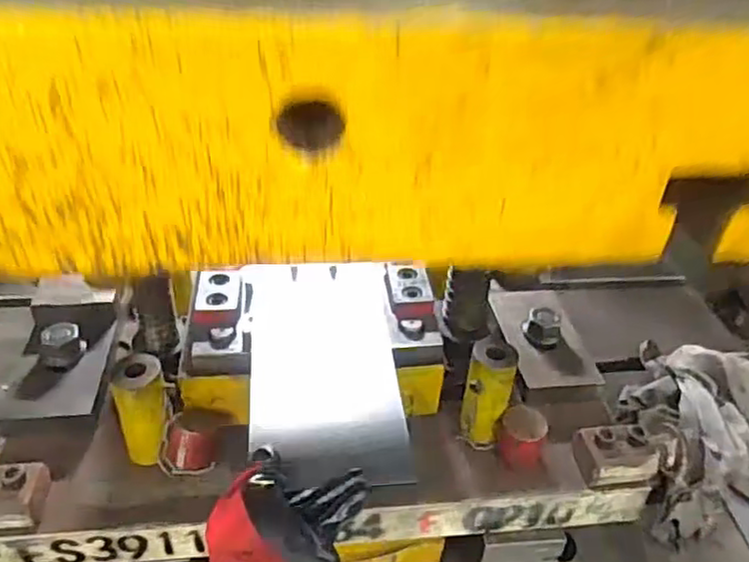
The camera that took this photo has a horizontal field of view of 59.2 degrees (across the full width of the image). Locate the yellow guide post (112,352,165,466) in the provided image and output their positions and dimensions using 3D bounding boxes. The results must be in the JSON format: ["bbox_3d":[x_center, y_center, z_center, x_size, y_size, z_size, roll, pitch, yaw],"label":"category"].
[{"bbox_3d":[-0.192,0.107,0.548,0.039,0.089,0.041,-12,38,-21],"label":"yellow guide post"}]

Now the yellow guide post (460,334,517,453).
[{"bbox_3d":[0.101,0.102,0.592,0.040,0.095,0.038,12,36,12],"label":"yellow guide post"}]

